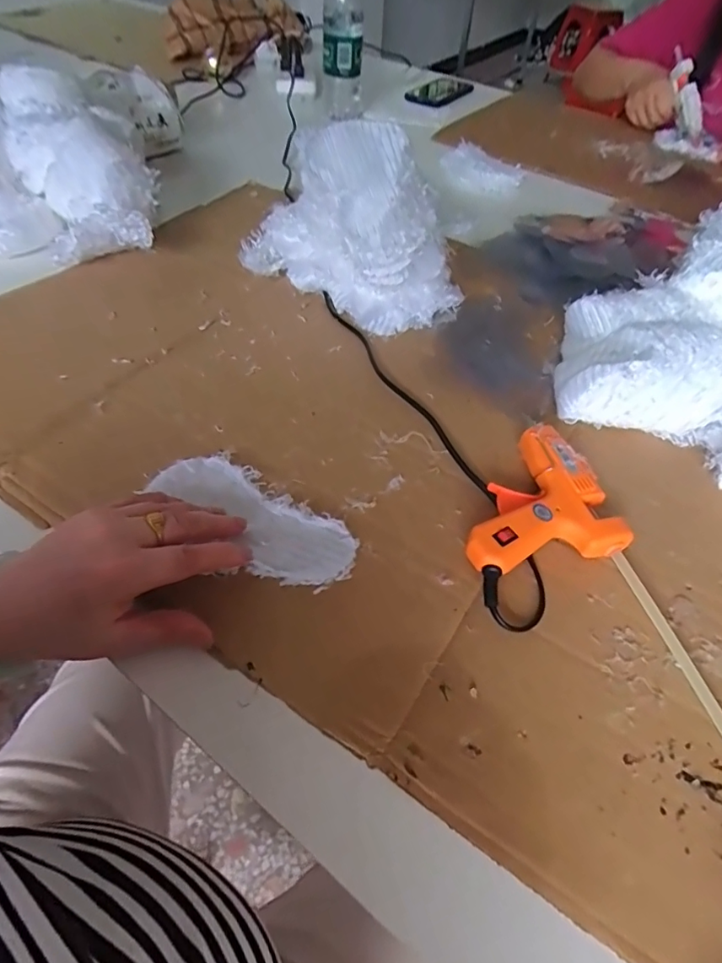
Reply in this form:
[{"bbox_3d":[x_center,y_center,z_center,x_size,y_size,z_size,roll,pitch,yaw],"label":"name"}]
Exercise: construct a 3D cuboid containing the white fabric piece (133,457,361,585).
[{"bbox_3d":[-0.078,0.023,0.368,0.157,0.007,0.058,31,55,20],"label":"white fabric piece"}]

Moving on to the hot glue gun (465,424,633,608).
[{"bbox_3d":[0.116,0.018,0.376,0.118,0.028,0.109,-15,53,-16],"label":"hot glue gun"}]

